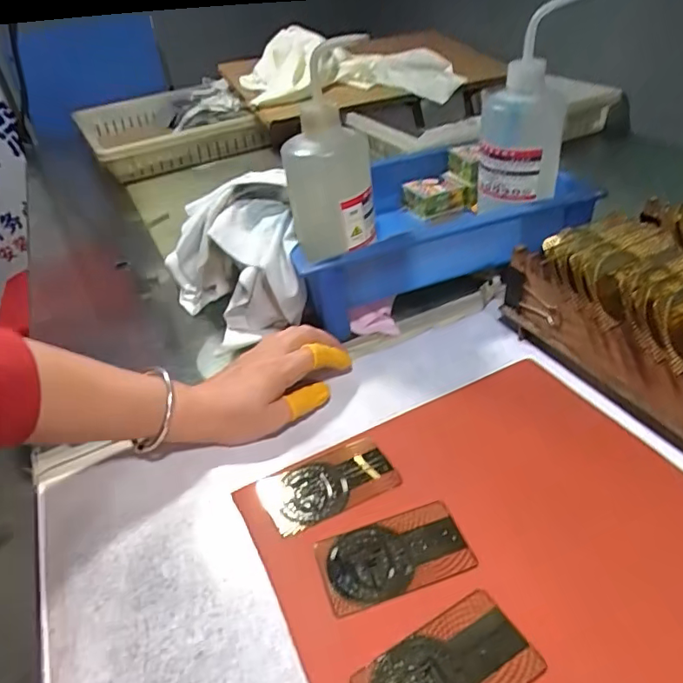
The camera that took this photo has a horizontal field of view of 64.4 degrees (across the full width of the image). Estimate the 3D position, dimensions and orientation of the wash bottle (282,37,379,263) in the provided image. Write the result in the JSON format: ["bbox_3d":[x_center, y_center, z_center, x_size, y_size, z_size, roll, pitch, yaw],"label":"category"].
[{"bbox_3d":[-0.012,-0.142,0.444,0.070,0.170,0.069,-2,36,8],"label":"wash bottle"}]

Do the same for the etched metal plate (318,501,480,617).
[{"bbox_3d":[0.031,0.126,0.319,0.084,0.004,0.048,-15,37,-9],"label":"etched metal plate"}]

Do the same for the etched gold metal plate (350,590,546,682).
[{"bbox_3d":[0.052,0.162,0.264,0.085,0.004,0.048,-23,38,-21],"label":"etched gold metal plate"}]

